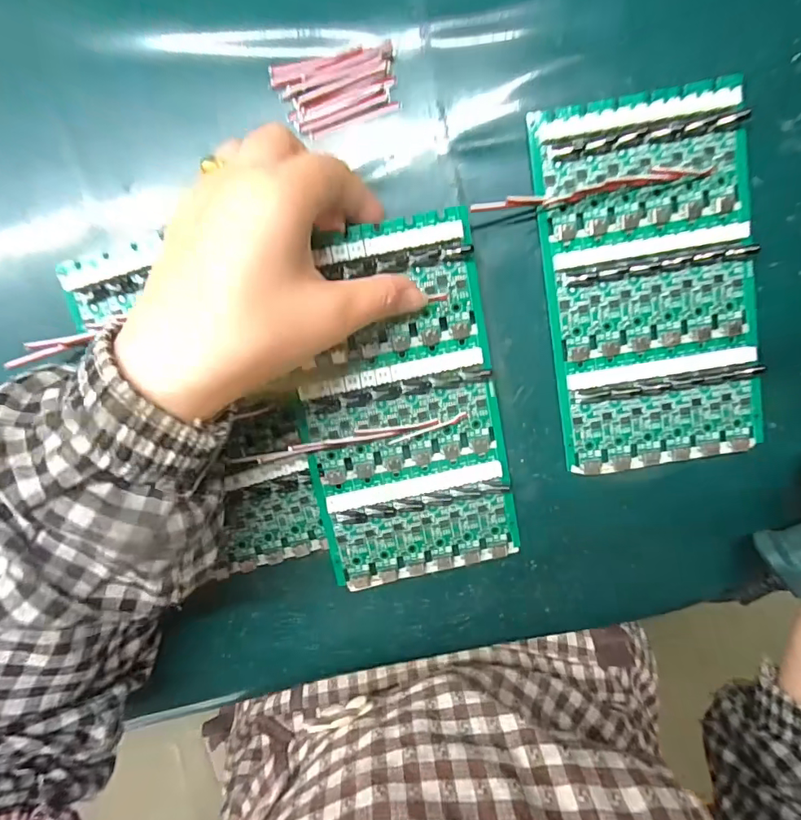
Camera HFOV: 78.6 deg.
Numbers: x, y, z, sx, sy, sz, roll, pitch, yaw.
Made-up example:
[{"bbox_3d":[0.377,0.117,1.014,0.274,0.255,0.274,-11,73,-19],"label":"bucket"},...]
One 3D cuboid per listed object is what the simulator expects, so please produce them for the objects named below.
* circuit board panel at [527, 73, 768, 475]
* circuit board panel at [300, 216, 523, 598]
[{"bbox_3d":[0.131,-0.063,0.254,0.104,0.009,0.188,-10,99,0],"label":"circuit board panel"},{"bbox_3d":[0.000,0.002,0.258,0.102,0.017,0.186,-11,99,1],"label":"circuit board panel"}]

